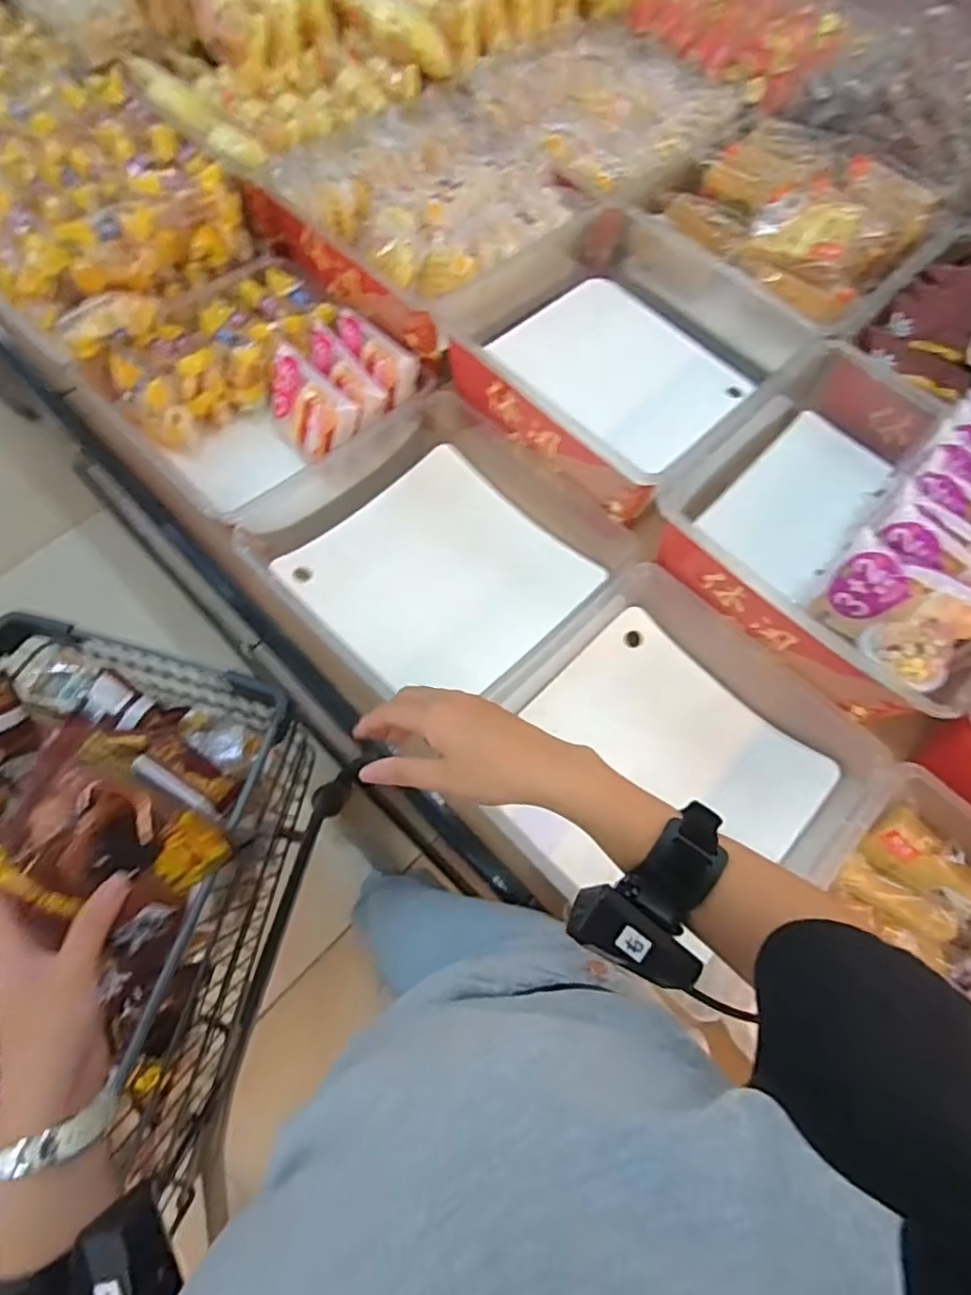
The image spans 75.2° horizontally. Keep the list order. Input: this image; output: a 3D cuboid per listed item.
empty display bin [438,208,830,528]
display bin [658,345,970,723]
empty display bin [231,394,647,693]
[{"bbox_3d":[0.152,-0.321,0.713,0.318,0.109,0.316,-41,74,-18],"label":"empty display bin"},{"bbox_3d":[0.374,-0.127,0.615,0.300,0.128,0.344,41,71,14],"label":"display bin"},{"bbox_3d":[-0.051,-0.075,0.723,0.317,0.195,0.296,43,71,15],"label":"empty display bin"}]

